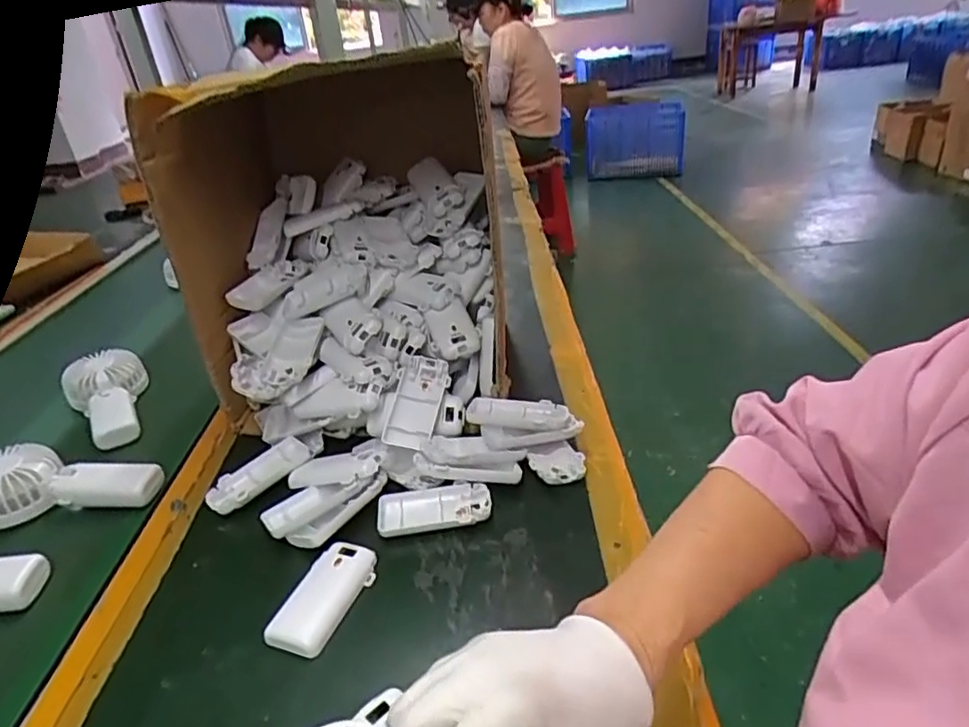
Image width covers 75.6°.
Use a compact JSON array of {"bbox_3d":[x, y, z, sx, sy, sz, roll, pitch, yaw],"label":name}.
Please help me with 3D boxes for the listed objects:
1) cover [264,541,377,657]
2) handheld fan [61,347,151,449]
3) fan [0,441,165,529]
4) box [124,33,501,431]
[{"bbox_3d":[-0.120,0.173,0.468,0.046,0.015,0.091,8,32,21],"label":"cover"},{"bbox_3d":[-0.436,0.035,0.729,0.089,0.050,0.163,-23,34,-29],"label":"handheld fan"},{"bbox_3d":[-0.395,0.112,0.579,0.177,0.041,0.075,1,30,10],"label":"fan"},{"bbox_3d":[-0.142,-0.184,0.727,0.297,0.304,0.448,-5,29,2],"label":"box"}]

